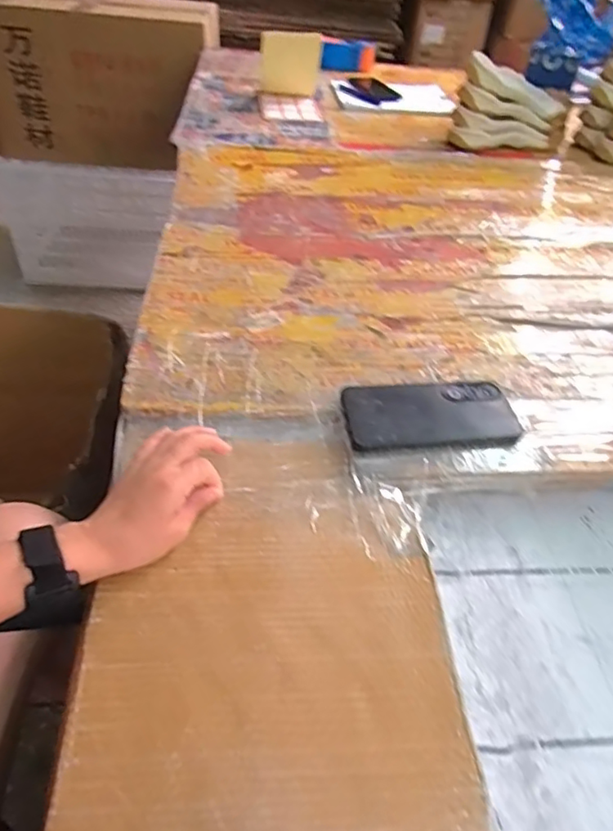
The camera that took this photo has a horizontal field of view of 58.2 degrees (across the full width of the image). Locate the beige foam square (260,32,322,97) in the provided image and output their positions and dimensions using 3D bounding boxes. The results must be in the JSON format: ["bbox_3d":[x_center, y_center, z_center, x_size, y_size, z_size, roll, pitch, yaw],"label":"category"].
[{"bbox_3d":[-0.034,-0.725,1.138,0.136,0.119,0.026,-12,63,-20],"label":"beige foam square"}]

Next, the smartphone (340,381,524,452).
[{"bbox_3d":[0.119,-0.002,0.532,0.162,0.013,0.076,-2,47,-7],"label":"smartphone"}]

